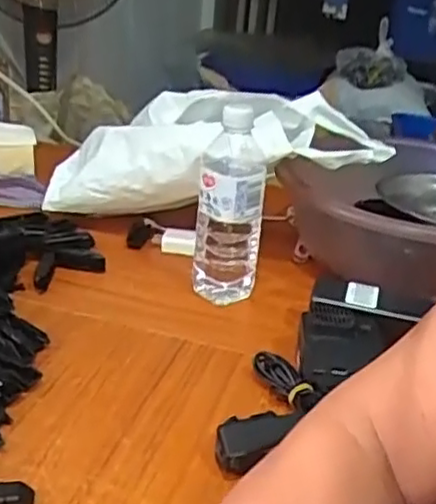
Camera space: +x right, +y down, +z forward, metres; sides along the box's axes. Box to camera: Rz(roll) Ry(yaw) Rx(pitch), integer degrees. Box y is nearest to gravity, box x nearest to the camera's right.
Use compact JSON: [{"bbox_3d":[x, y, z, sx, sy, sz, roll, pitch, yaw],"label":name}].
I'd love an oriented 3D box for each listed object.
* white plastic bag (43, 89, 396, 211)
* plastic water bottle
[{"bbox_3d":[-0.028,-0.120,0.809,0.421,0.125,0.130,-8,19,22],"label":"white plastic bag"},{"bbox_3d":[0.014,-0.049,0.745,0.070,0.207,0.086,6,25,0],"label":"plastic water bottle"}]

